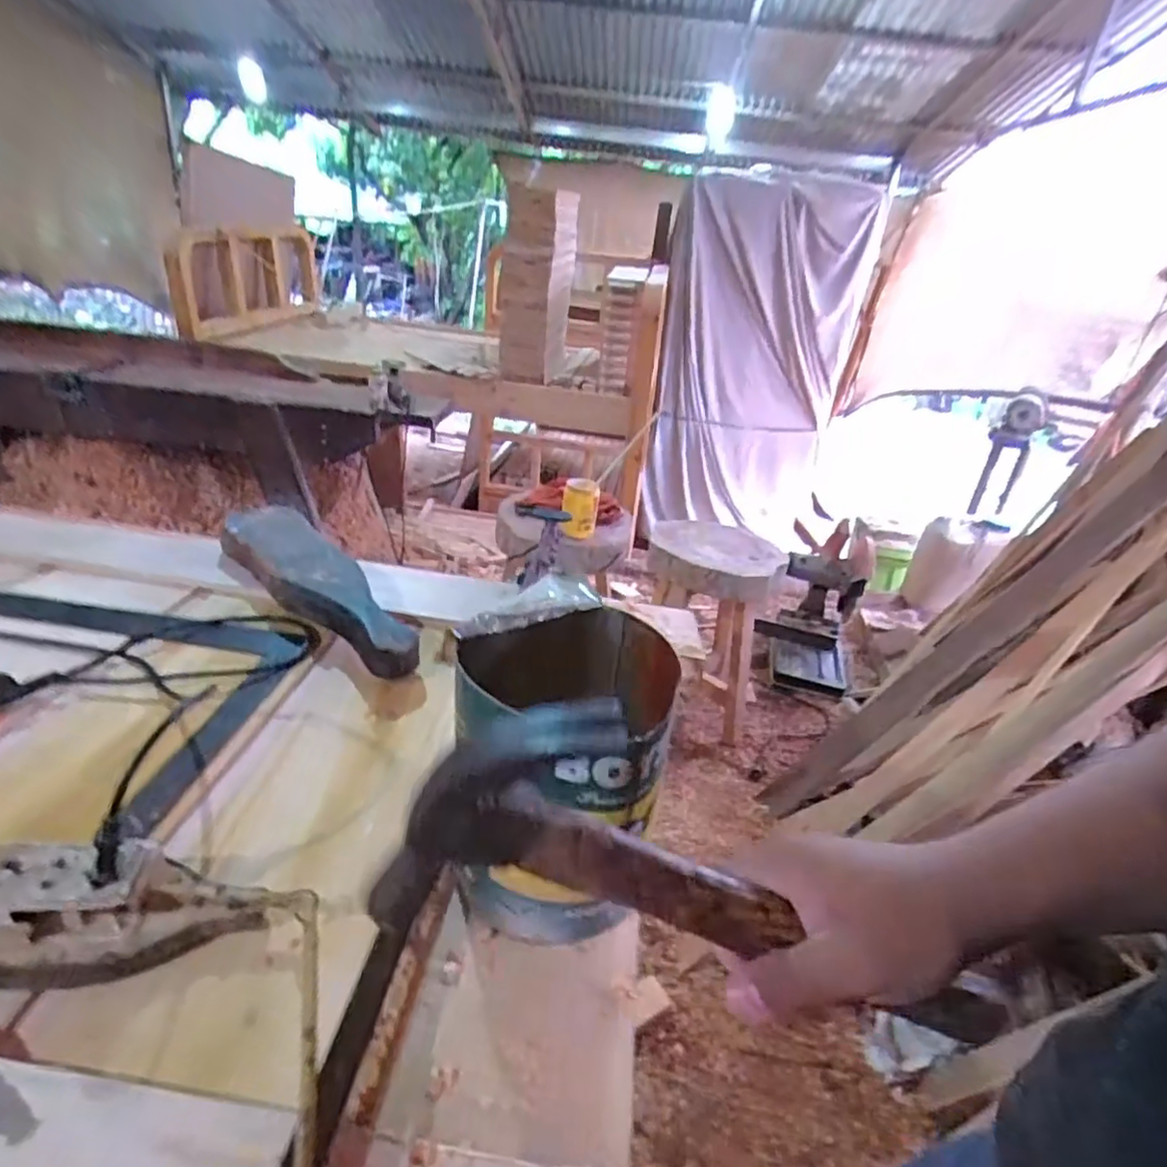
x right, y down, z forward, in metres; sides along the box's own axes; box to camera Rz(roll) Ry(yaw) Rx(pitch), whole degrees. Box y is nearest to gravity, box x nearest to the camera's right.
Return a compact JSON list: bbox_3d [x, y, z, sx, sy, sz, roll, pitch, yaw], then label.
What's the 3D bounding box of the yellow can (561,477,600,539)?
[{"bbox_3d":[-0.011,-0.197,1.733,0.094,0.161,0.090,6,29,-3],"label":"yellow can"}]

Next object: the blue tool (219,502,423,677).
[{"bbox_3d":[-0.343,-0.005,0.845,0.108,0.055,0.411,-19,38,-39],"label":"blue tool"}]

